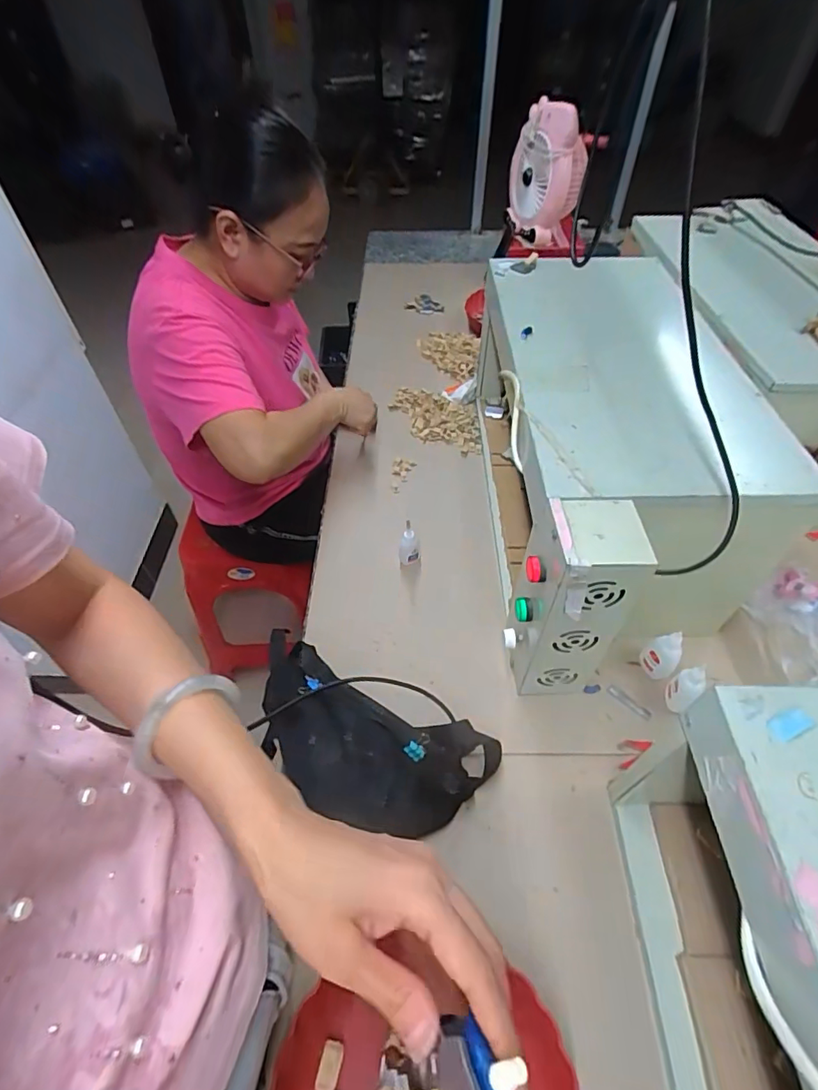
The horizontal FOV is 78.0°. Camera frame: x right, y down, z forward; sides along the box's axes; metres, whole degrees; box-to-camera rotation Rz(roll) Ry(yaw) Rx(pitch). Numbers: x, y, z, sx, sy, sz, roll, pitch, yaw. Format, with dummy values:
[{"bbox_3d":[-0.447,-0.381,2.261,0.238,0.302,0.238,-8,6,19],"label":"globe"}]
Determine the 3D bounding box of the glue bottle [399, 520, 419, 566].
[{"bbox_3d":[0.000,0.002,0.782,0.030,0.086,0.024,0,50,0],"label":"glue bottle"}]

